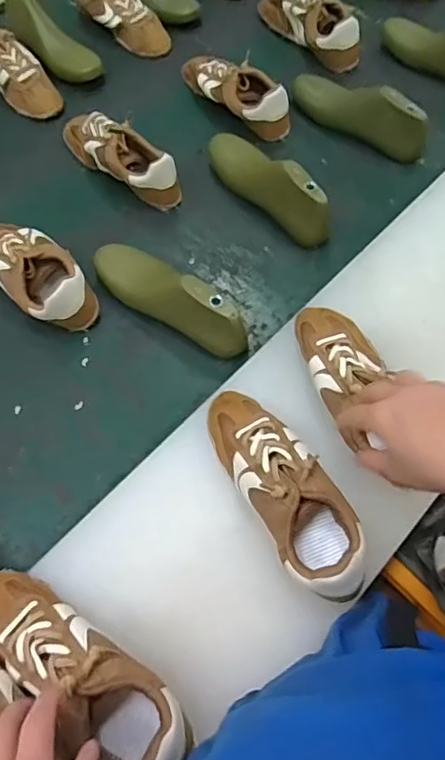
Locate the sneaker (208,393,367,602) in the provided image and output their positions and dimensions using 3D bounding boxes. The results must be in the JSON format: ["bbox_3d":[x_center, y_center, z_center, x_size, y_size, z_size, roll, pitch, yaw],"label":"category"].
[{"bbox_3d":[0.056,0.094,0.496,0.071,0.068,0.216,-27,66,-11],"label":"sneaker"}]

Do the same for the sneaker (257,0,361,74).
[{"bbox_3d":[0.154,-0.618,0.919,0.083,0.074,0.215,-31,67,-13],"label":"sneaker"}]

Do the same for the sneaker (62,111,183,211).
[{"bbox_3d":[-0.154,-0.334,0.777,0.073,0.070,0.232,-41,70,-17],"label":"sneaker"}]

